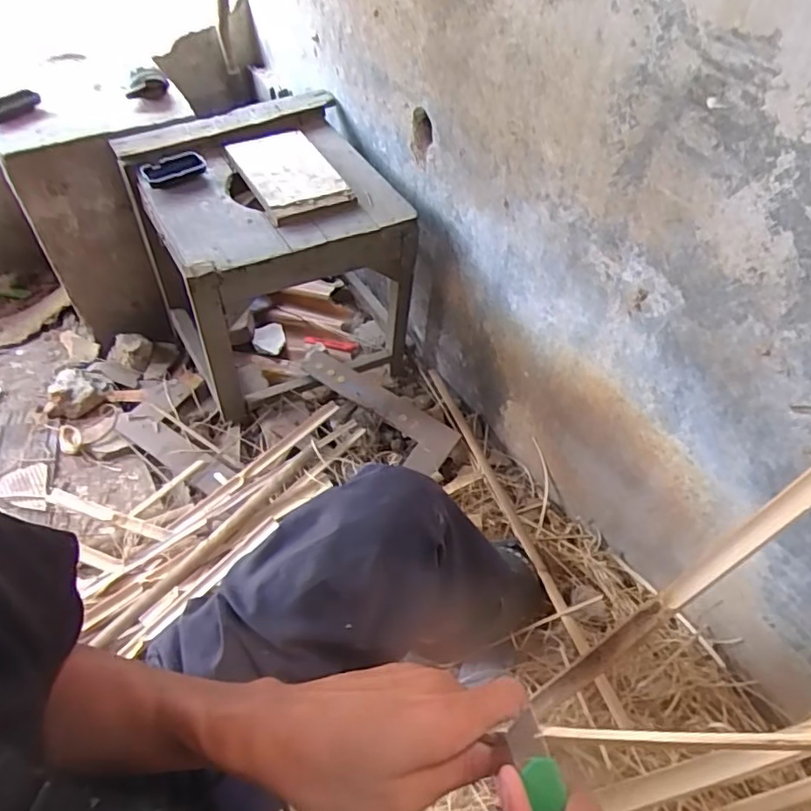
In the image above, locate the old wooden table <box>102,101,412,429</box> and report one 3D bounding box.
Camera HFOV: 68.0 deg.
[{"bbox_3d":[-0.264,-0.298,1.260,0.484,0.448,0.450,-18,53,-14],"label":"old wooden table"}]

